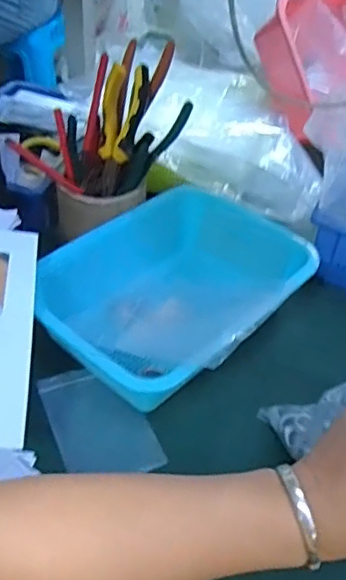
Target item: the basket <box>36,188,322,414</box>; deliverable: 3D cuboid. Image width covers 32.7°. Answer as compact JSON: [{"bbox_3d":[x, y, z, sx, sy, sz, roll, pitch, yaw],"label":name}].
[{"bbox_3d":[0.006,-0.003,0.597,0.197,0.066,0.283,31,48,27],"label":"basket"}]

